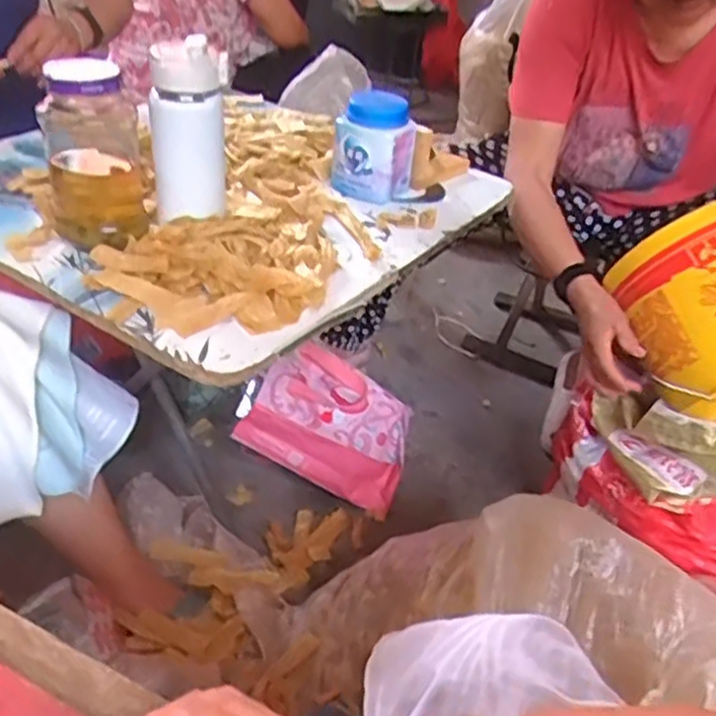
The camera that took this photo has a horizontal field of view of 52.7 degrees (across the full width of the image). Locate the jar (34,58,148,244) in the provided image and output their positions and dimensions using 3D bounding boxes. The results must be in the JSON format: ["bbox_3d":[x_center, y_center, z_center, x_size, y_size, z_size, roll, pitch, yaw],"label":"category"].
[{"bbox_3d":[-0.265,-0.203,0.735,0.095,0.174,0.107,-5,37,-16],"label":"jar"}]

